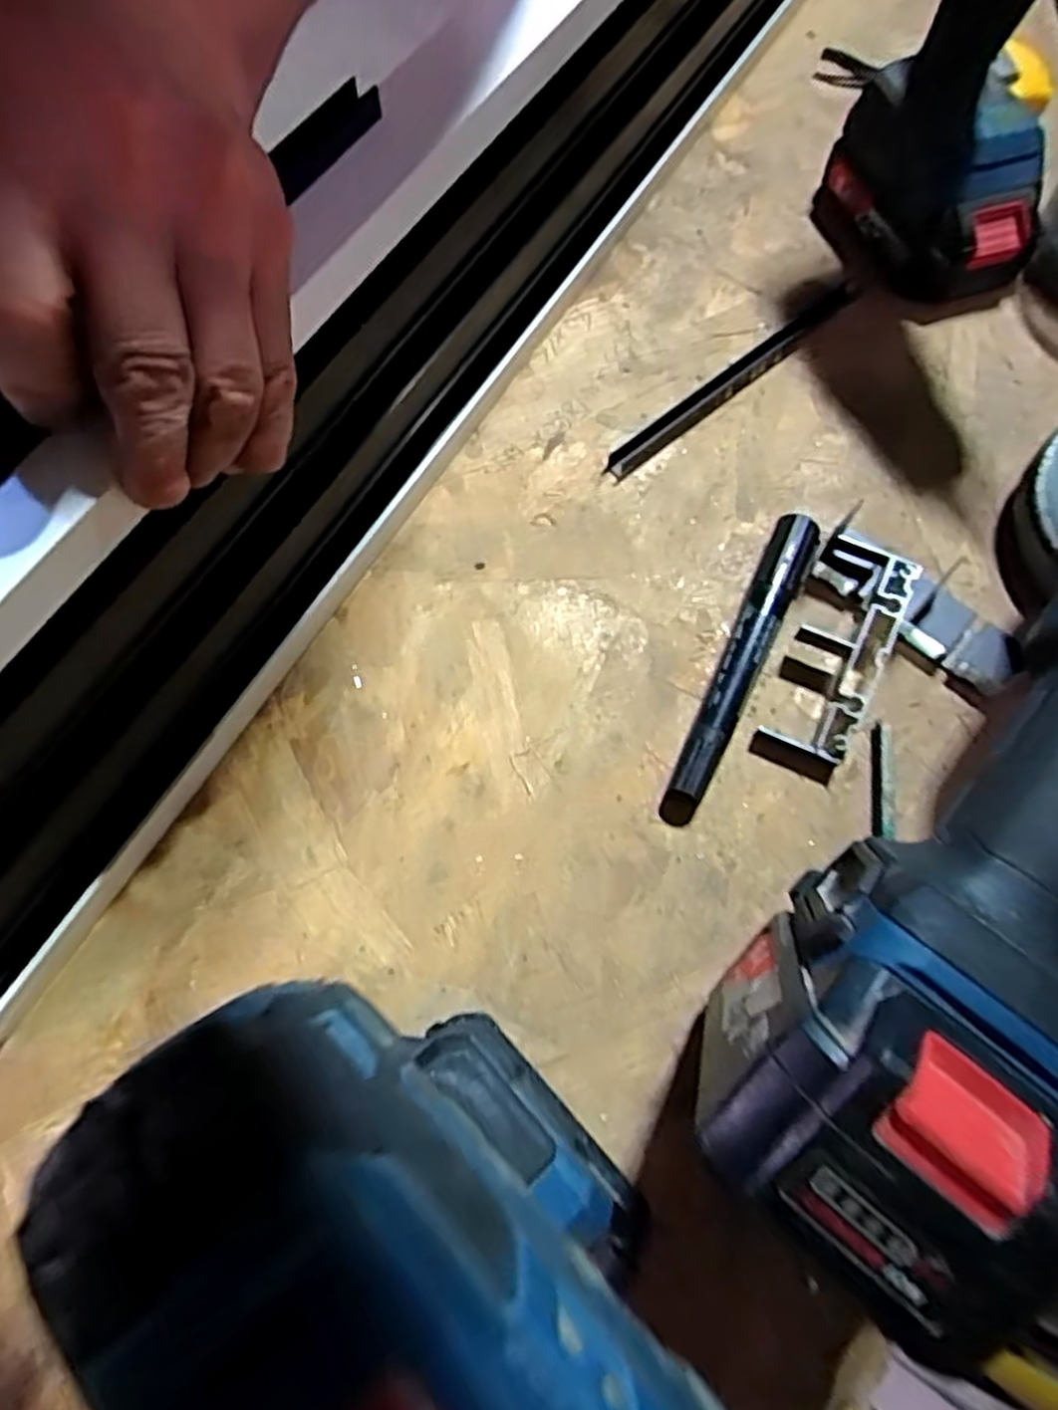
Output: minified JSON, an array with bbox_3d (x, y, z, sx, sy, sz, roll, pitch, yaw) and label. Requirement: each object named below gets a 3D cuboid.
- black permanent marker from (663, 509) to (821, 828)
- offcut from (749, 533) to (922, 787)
[{"bbox_3d":[0.090,-0.017,0.334,0.019,0.017,0.146,24,69,9],"label":"black permanent marker"},{"bbox_3d":[0.128,-0.021,0.330,0.036,0.026,0.102,23,69,9],"label":"offcut"}]

